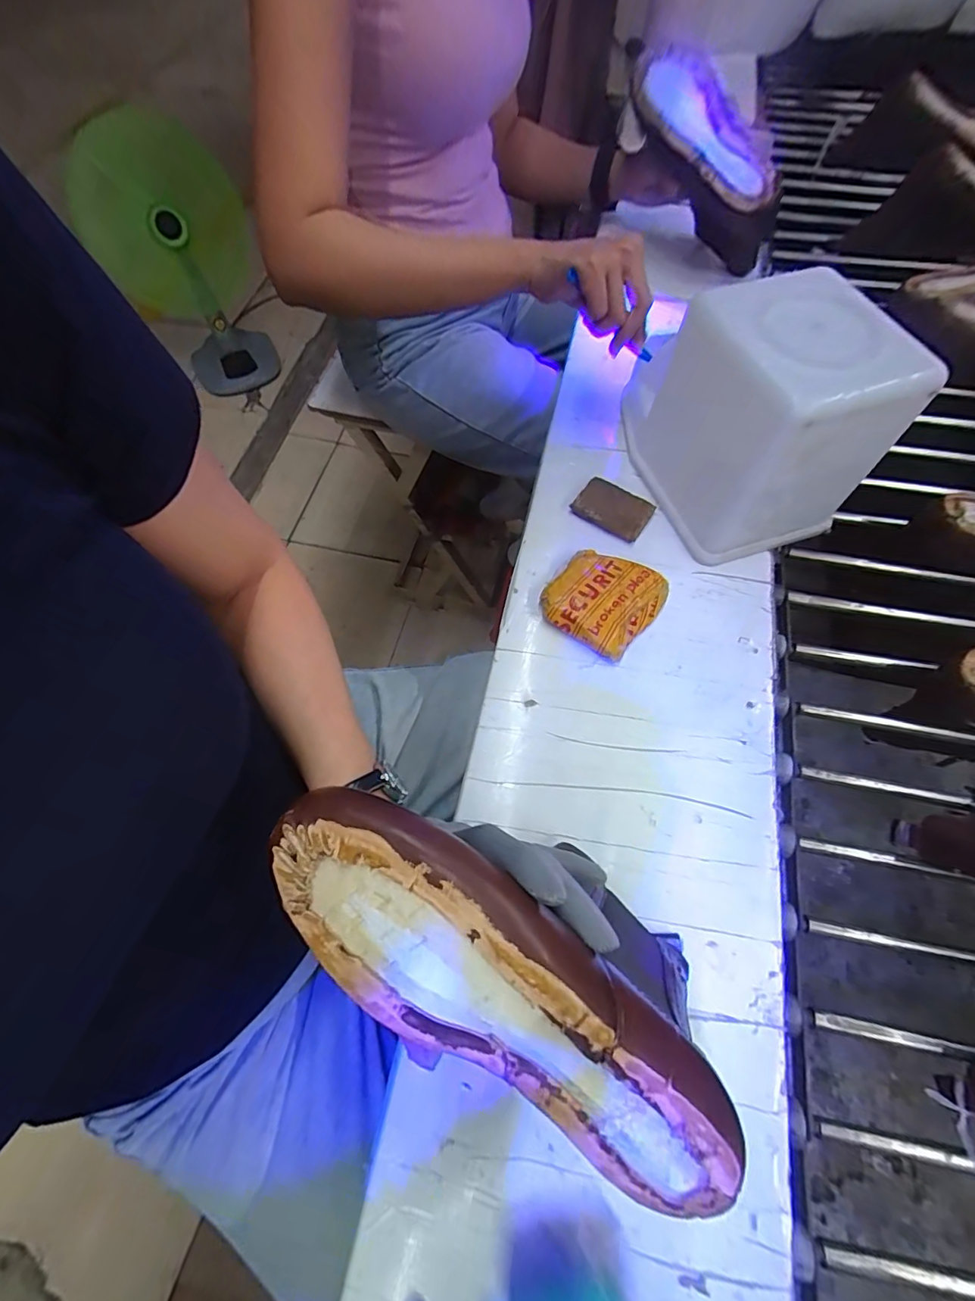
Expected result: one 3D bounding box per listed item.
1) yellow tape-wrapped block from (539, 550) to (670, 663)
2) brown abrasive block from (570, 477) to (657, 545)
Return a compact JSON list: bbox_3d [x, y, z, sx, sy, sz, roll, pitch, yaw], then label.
[{"bbox_3d":[0.101,-0.045,0.439,0.087,0.023,0.087,34,69,16],"label":"yellow tape-wrapped block"},{"bbox_3d":[0.122,-0.139,0.485,0.071,0.009,0.051,34,69,16],"label":"brown abrasive block"}]

